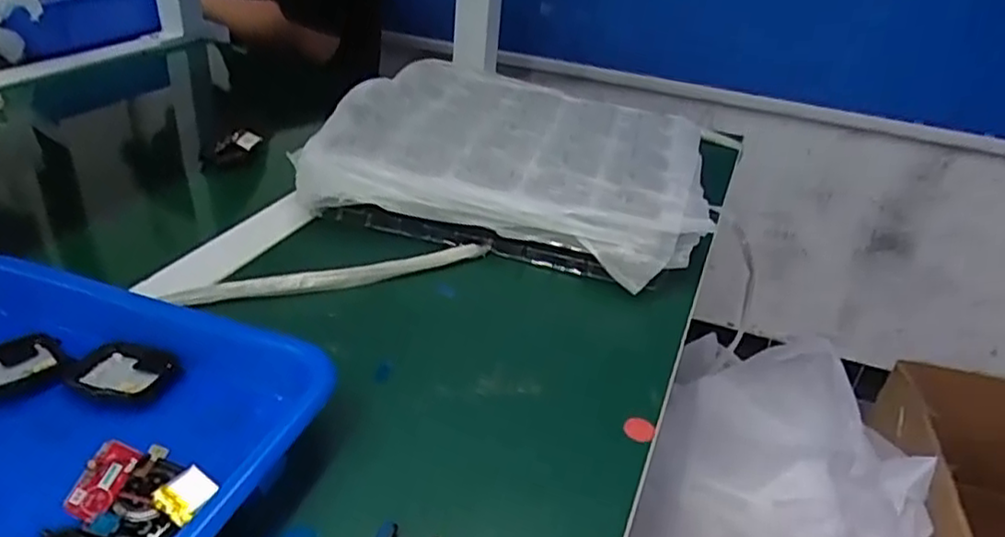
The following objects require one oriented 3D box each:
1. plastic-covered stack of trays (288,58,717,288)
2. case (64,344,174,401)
[{"bbox_3d":[0.011,-0.087,0.551,0.290,0.066,0.221,12,32,10],"label":"plastic-covered stack of trays"},{"bbox_3d":[-0.187,0.050,0.329,0.043,0.007,0.038,13,32,11],"label":"case"}]

